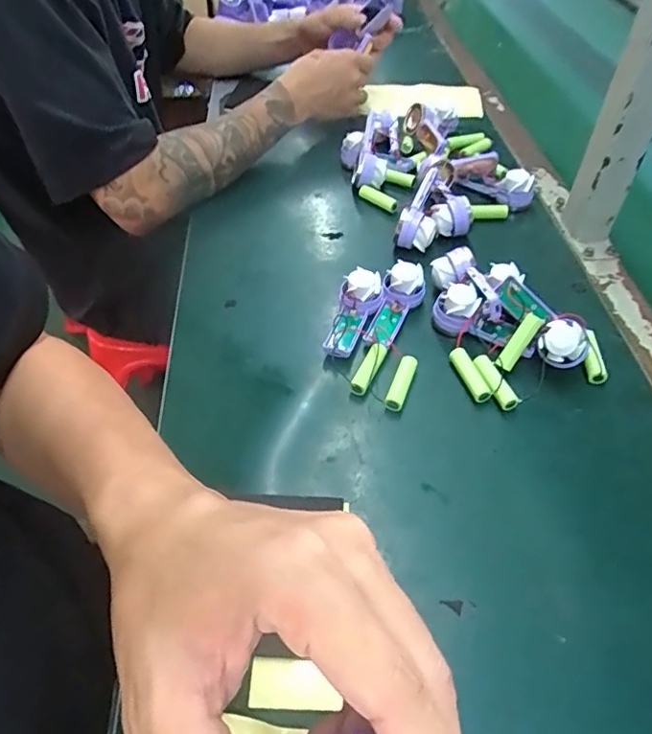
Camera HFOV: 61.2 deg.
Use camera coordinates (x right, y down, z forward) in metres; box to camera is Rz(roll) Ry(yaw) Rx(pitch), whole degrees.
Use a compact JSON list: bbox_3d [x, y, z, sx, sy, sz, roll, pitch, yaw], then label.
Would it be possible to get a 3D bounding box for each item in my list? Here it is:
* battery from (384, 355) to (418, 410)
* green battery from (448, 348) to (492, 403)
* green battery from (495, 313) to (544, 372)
[{"bbox_3d":[0.060,0.012,0.449,0.015,0.013,0.050,16,51,15],"label":"battery"},{"bbox_3d":[0.118,0.006,0.449,0.015,0.013,0.051,-17,50,-13],"label":"green battery"},{"bbox_3d":[0.159,-0.020,0.454,0.014,0.014,0.050,36,93,29],"label":"green battery"}]

